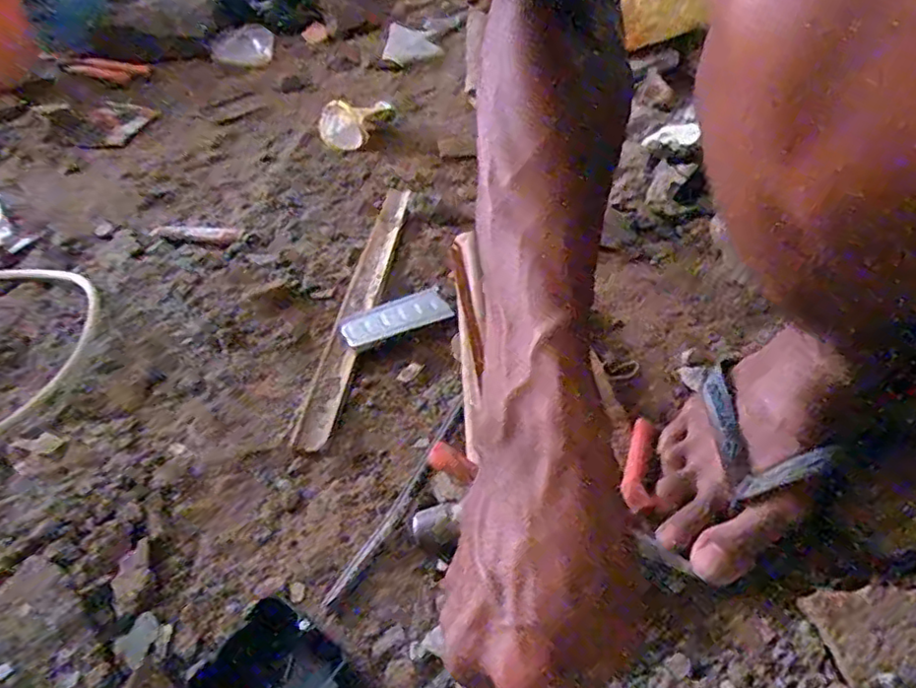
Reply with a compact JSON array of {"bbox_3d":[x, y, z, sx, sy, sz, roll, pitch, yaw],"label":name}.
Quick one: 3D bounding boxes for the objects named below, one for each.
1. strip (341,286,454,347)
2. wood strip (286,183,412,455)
[{"bbox_3d":[-0.057,-0.025,0.566,0.095,0.005,0.042,-18,50,-17],"label":"strip"},{"bbox_3d":[-0.092,-0.049,0.615,0.034,0.013,0.361,4,46,8],"label":"wood strip"}]

